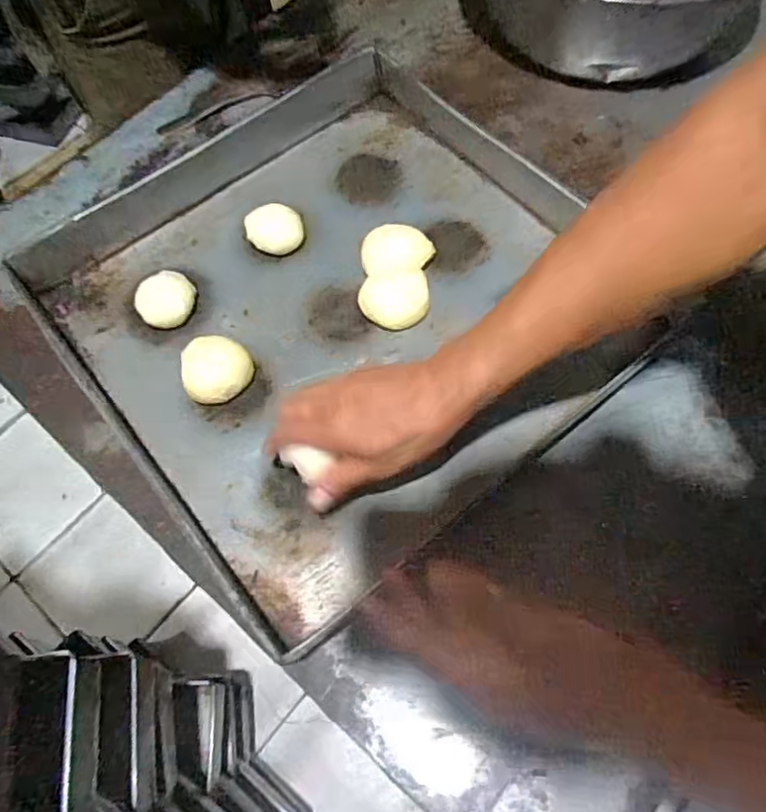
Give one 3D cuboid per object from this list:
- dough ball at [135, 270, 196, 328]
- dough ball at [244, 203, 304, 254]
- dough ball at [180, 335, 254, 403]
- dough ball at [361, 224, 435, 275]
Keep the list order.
[{"bbox_3d":[-0.205,-0.101,0.578,0.054,0.024,0.045,-35,66,-12],"label":"dough ball"},{"bbox_3d":[-0.107,-0.174,0.602,0.056,0.026,0.045,-3,63,3],"label":"dough ball"},{"bbox_3d":[-0.148,-0.033,0.540,0.059,0.033,0.066,-31,65,-11],"label":"dough ball"},{"bbox_3d":[0.013,-0.150,0.594,0.072,0.023,0.050,-18,63,-5],"label":"dough ball"}]

